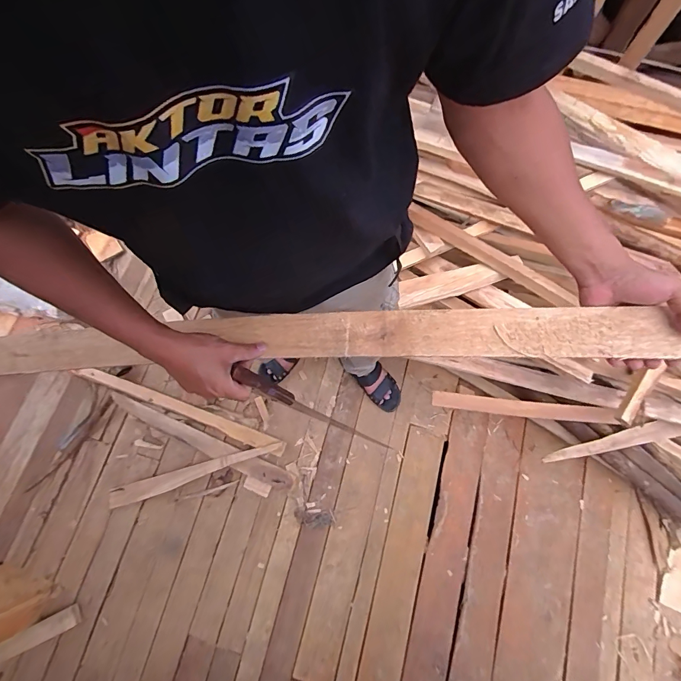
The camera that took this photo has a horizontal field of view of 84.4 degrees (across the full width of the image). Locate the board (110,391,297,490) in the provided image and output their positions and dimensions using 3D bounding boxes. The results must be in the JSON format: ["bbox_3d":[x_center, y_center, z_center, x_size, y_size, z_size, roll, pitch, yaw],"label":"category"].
[{"bbox_3d":[-0.465,0.333,1.245,0.672,0.029,0.066,22,75,9],"label":"board"}]

